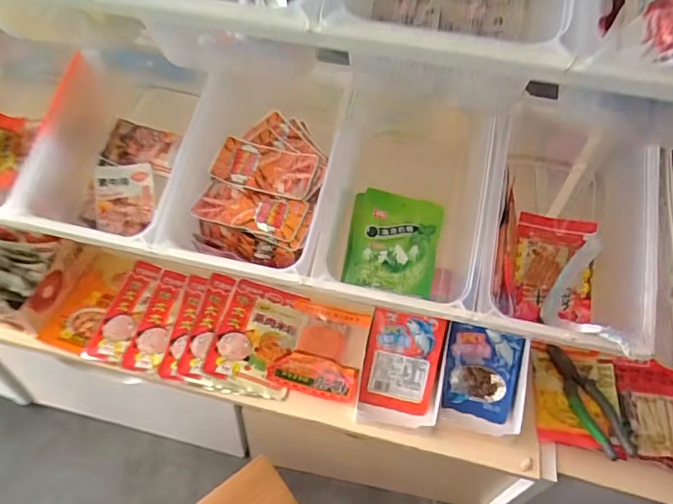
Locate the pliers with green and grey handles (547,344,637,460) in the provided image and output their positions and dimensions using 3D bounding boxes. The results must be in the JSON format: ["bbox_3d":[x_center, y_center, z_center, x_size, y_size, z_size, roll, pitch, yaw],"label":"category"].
[{"bbox_3d":[0.391,0.235,0.814,0.071,0.024,0.188,-19,56,-19],"label":"pliers with green and grey handles"}]

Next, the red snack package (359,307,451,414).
[{"bbox_3d":[0.104,0.173,0.807,0.113,0.006,0.156,11,96,9],"label":"red snack package"}]

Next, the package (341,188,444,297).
[{"bbox_3d":[0.078,-0.015,0.704,0.122,0.013,0.138,11,76,0],"label":"package"}]

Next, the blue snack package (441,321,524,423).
[{"bbox_3d":[0.227,0.192,0.806,0.112,0.020,0.133,14,86,5],"label":"blue snack package"}]

